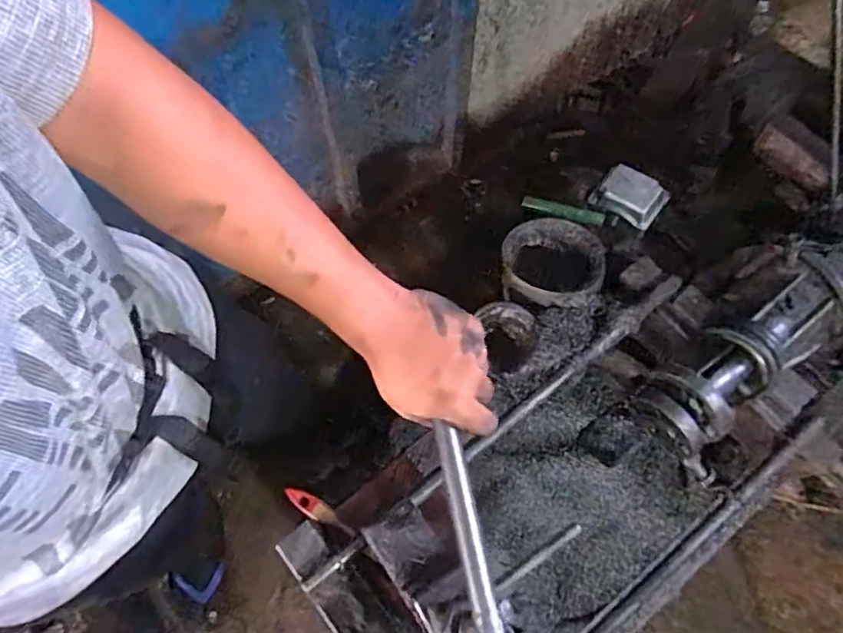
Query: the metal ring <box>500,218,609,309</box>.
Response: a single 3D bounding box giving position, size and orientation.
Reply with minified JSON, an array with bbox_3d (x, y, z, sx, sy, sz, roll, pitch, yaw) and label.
[{"bbox_3d":[0.159,-0.068,0.734,0.122,0.043,0.115,1,69,-2],"label":"metal ring"}]

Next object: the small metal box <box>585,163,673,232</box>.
[{"bbox_3d":[0.279,-0.161,0.805,0.085,0.040,0.066,34,101,15],"label":"small metal box"}]

